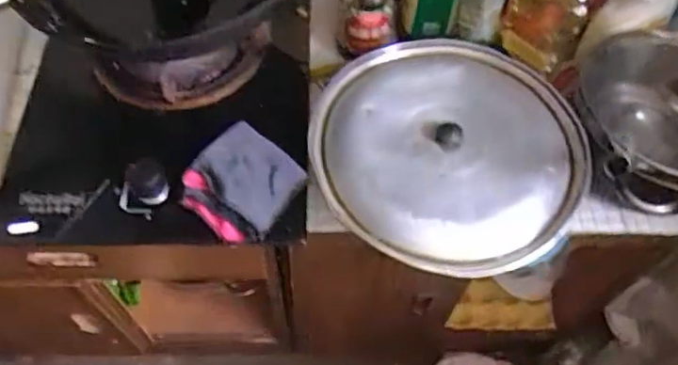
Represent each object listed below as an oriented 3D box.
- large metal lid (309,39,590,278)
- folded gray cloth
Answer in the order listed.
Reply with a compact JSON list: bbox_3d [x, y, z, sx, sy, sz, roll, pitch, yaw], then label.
[{"bbox_3d":[0.119,-0.045,0.656,0.285,0.033,0.287,1,59,-2],"label":"large metal lid"},{"bbox_3d":[-0.103,0.000,0.637,0.106,0.023,0.111,30,62,14],"label":"folded gray cloth"}]

